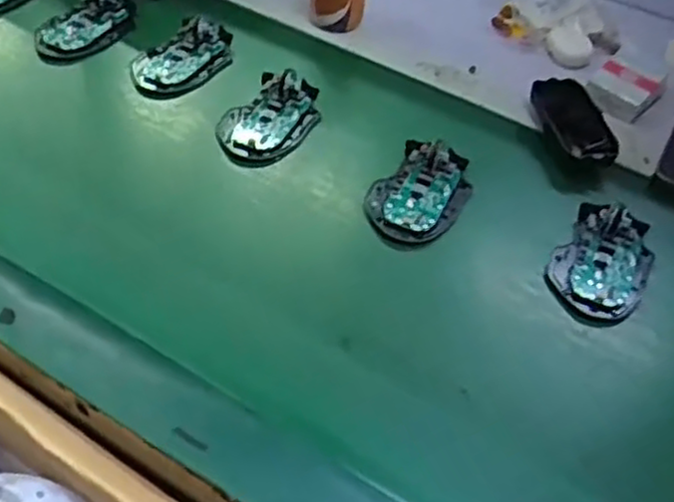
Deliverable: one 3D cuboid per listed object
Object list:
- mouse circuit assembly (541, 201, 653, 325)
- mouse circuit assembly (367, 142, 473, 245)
[{"bbox_3d":[0.213,0.010,0.610,0.074,0.021,0.114,24,51,15],"label":"mouse circuit assembly"},{"bbox_3d":[0.070,-0.053,0.649,0.073,0.018,0.113,31,53,21],"label":"mouse circuit assembly"}]

